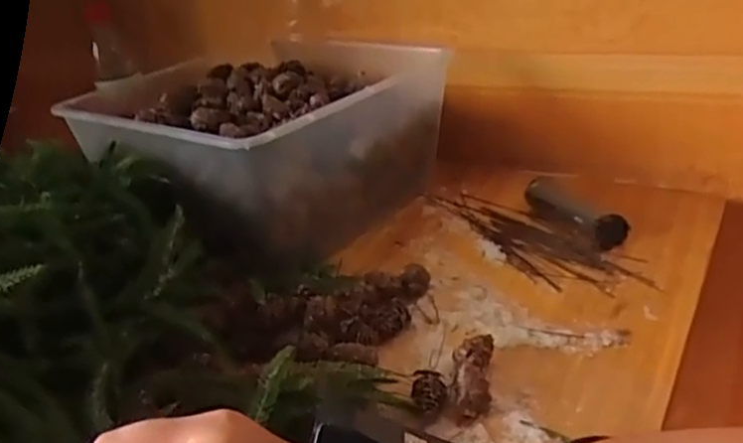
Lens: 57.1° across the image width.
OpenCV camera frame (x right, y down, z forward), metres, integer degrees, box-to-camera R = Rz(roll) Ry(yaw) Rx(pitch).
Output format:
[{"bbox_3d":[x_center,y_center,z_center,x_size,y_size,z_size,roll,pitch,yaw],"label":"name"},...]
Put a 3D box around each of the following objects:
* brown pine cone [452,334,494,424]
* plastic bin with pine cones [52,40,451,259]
[{"bbox_3d":[0.066,0.102,0.449,0.025,0.021,0.064,-1,28,12],"label":"brown pine cone"},{"bbox_3d":[-0.109,-0.097,0.735,0.316,0.137,0.330,12,33,33],"label":"plastic bin with pine cones"}]

